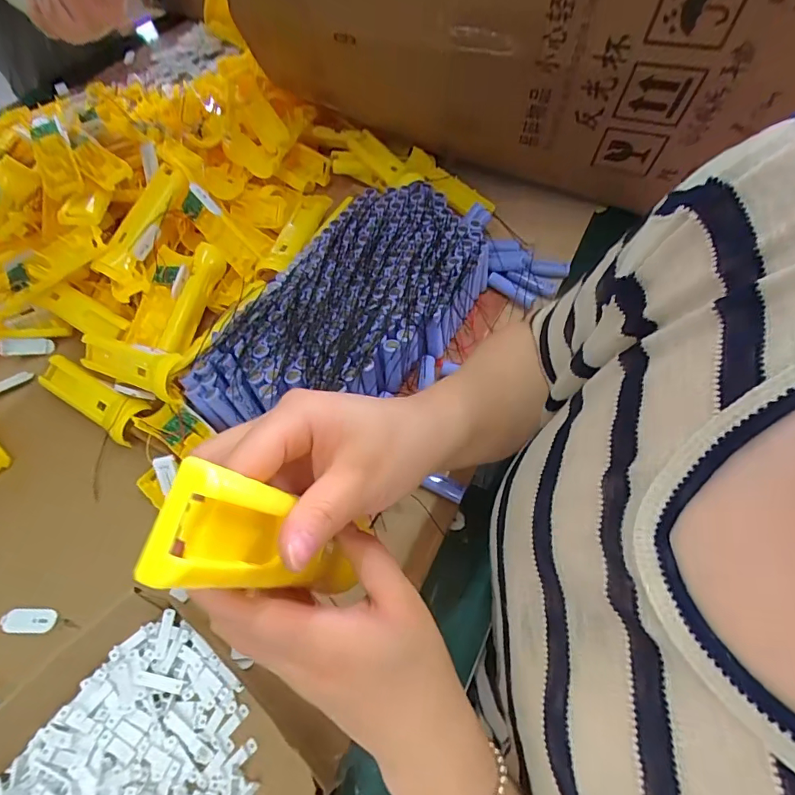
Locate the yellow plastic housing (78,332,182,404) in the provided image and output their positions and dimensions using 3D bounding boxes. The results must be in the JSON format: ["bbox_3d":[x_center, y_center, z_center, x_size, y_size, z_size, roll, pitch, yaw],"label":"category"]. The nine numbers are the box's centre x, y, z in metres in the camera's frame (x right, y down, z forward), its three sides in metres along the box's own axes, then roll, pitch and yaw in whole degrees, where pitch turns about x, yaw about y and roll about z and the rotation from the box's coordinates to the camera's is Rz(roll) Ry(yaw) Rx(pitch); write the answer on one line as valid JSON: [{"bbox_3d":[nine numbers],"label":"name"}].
[{"bbox_3d":[-0.288,-0.034,0.504,0.147,0.020,0.045,13,102,26],"label":"yellow plastic housing"}]

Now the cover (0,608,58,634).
[{"bbox_3d":[-0.340,0.205,0.429,0.050,0.004,0.021,0,57,3],"label":"cover"}]

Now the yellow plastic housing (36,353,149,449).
[{"bbox_3d":[-0.350,0.002,0.532,0.160,0.036,0.047,24,62,17],"label":"yellow plastic housing"}]

